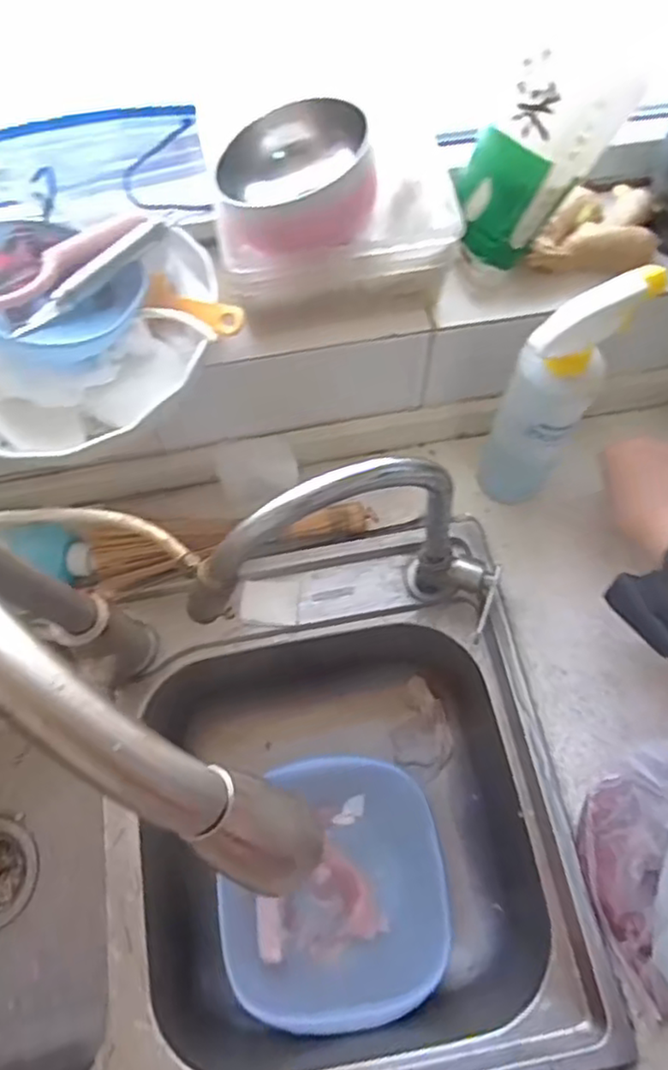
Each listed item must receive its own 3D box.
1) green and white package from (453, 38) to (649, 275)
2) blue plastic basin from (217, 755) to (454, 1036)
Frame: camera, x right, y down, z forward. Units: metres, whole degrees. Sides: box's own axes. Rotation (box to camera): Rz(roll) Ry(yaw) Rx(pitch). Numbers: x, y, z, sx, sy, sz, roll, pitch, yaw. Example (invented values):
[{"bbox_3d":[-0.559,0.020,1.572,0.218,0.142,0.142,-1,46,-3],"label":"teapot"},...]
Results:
[{"bbox_3d":[0.148,-0.284,0.507,0.080,0.149,0.032,30,44,-7],"label":"green and white package"},{"bbox_3d":[0.000,0.325,0.631,0.198,0.073,0.210,-12,66,-5],"label":"blue plastic basin"}]

